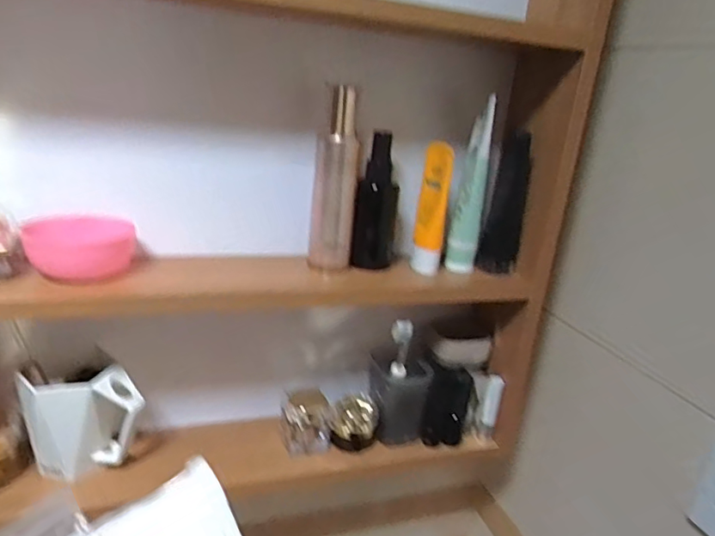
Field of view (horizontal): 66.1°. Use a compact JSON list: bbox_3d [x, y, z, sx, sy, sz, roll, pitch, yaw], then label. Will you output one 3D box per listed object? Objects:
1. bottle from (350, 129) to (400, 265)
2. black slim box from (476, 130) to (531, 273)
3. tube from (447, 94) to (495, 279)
[{"bbox_3d":[0.019,-0.064,0.534,0.029,0.127,0.035,17,22,29],"label":"bottle"},{"bbox_3d":[0.154,-0.067,0.566,0.037,0.140,0.034,12,20,16],"label":"black slim box"},{"bbox_3d":[0.116,-0.078,0.553,0.030,0.169,0.038,10,20,11],"label":"tube"}]

